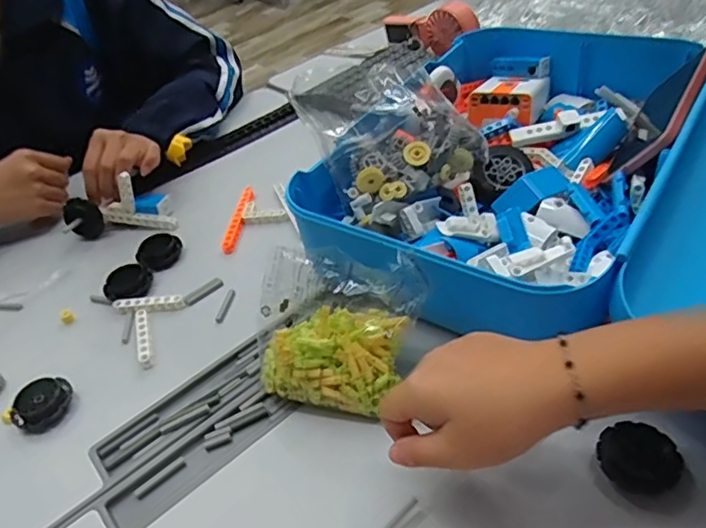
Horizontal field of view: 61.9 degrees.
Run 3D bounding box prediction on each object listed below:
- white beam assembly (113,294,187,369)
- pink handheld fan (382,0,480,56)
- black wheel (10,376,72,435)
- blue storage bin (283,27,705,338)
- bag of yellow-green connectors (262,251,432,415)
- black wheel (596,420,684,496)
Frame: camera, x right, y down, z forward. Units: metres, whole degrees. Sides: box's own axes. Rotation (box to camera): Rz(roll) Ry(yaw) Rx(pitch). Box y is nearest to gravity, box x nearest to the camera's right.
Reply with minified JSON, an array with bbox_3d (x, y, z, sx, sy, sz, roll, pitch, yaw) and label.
[{"bbox_3d":[-0.183,0.051,0.549,0.058,0.010,0.096,-28,43,-19],"label":"white beam assembly"},{"bbox_3d":[0.108,-0.355,0.898,0.032,0.066,0.190,-31,30,-27],"label":"pink handheld fan"},{"bbox_3d":[-0.259,0.115,0.490,0.041,0.018,0.045,-6,41,5],"label":"black wheel"},{"bbox_3d":[0.145,-0.094,0.569,0.275,0.112,0.423,19,50,29],"label":"blue storage bin"},{"bbox_3d":[-0.015,0.047,0.441,0.119,0.113,0.041,9,0,14],"label":"bag of yellow-green connectors"},{"bbox_3d":[0.185,0.126,0.381,0.049,0.019,0.042,15,47,27],"label":"black wheel"}]

